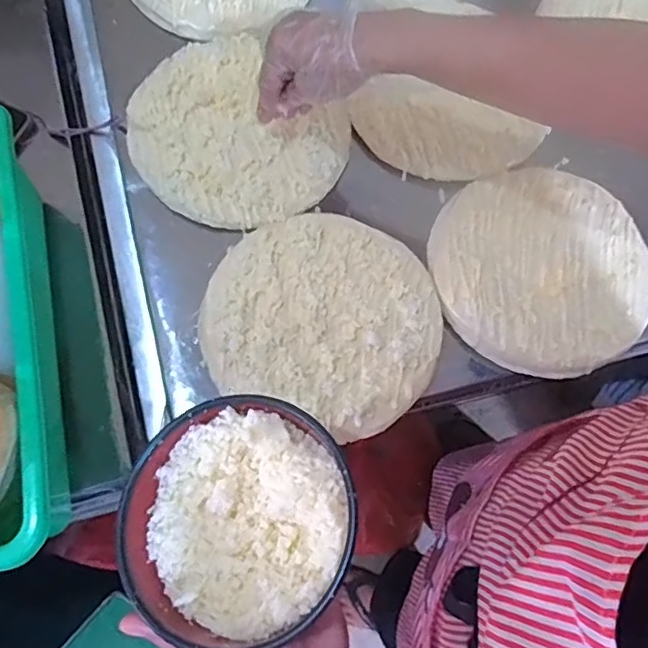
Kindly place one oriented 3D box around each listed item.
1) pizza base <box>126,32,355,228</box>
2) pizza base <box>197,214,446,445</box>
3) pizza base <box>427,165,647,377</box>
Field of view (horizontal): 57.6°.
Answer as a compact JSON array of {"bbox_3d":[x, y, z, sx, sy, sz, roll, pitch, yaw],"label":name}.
[{"bbox_3d":[-0.086,-0.178,0.555,0.194,0.025,0.172,38,77,10],"label":"pizza base"},{"bbox_3d":[0.001,-0.010,0.501,0.195,0.009,0.176,21,75,6],"label":"pizza base"},{"bbox_3d":[0.194,-0.053,0.525,0.192,0.019,0.190,0,73,0],"label":"pizza base"}]

